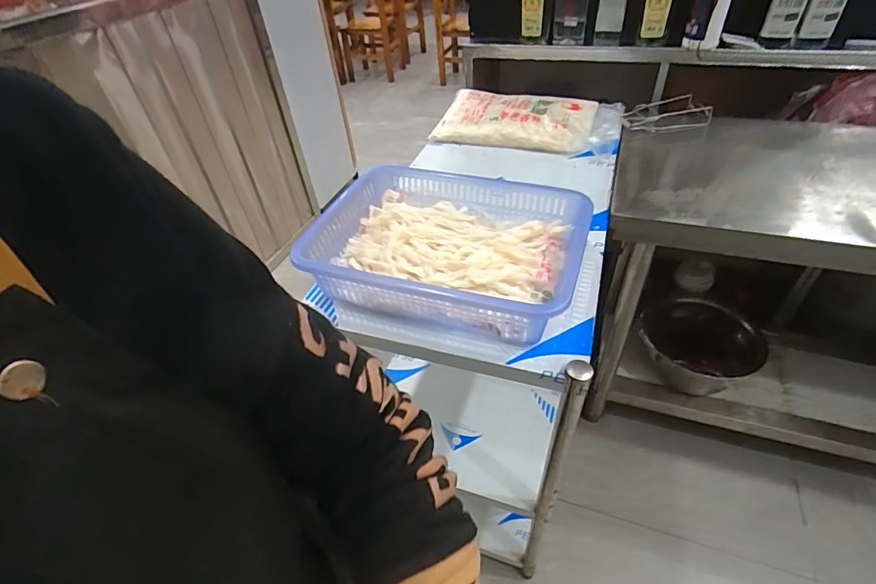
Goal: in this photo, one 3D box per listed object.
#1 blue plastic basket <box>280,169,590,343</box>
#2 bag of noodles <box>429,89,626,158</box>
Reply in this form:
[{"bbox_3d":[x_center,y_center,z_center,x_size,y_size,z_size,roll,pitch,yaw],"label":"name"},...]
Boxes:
[{"bbox_3d":[0.026,-0.064,0.692,0.373,0.097,0.296,10,45,17],"label":"blue plastic basket"},{"bbox_3d":[0.216,-0.410,1.085,0.413,0.058,0.234,12,46,19],"label":"bag of noodles"}]

